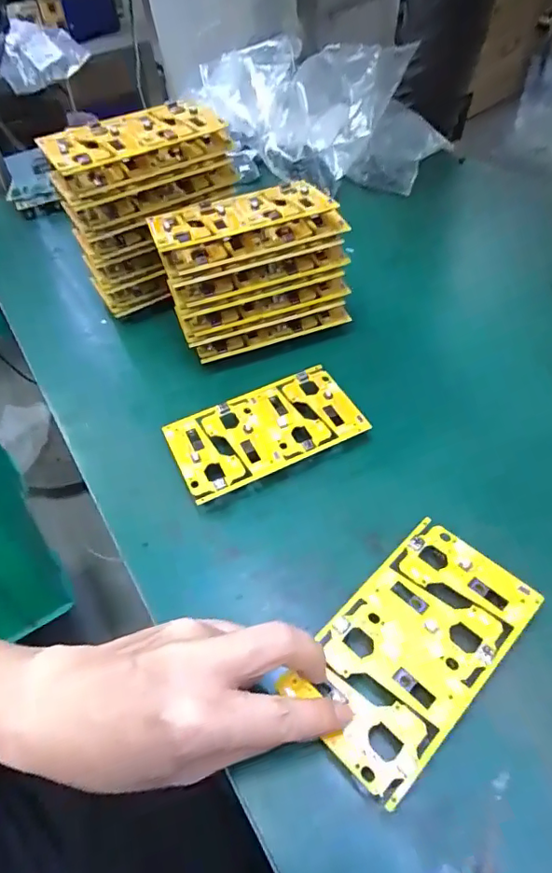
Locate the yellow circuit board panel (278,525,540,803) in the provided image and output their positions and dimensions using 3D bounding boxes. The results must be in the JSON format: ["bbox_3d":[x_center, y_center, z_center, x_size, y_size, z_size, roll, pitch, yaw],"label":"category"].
[{"bbox_3d":[0.075,0.113,0.286,0.137,0.007,0.076,-38,57,-24],"label":"yellow circuit board panel"}]

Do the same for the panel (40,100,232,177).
[{"bbox_3d":[-0.116,-0.242,0.416,0.136,0.012,0.066,-24,52,-14],"label":"panel"}]

